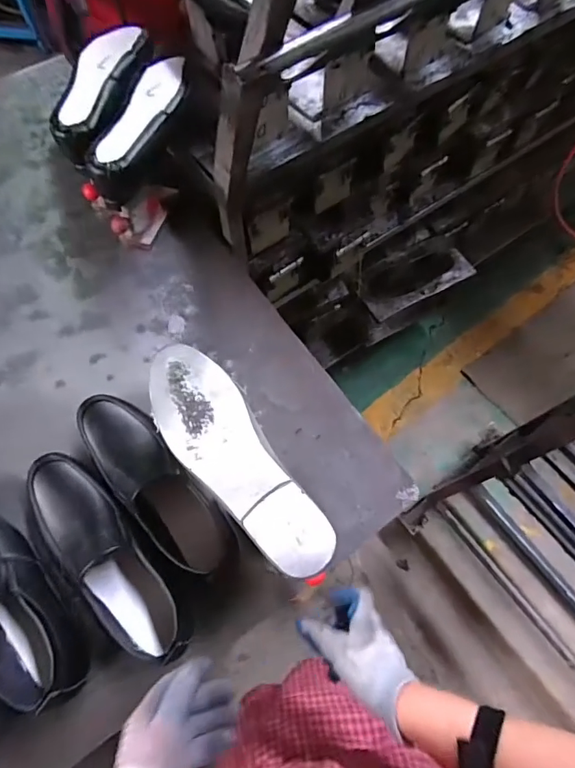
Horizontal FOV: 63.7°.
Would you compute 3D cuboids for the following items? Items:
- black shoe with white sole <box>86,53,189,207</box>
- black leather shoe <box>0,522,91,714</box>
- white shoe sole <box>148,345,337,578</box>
[{"bbox_3d":[-0.219,-0.398,0.727,0.080,0.069,0.255,19,68,9],"label":"black shoe with white sole"},{"bbox_3d":[-0.355,0.247,0.553,0.299,0.080,0.104,41,73,17],"label":"black leather shoe"},{"bbox_3d":[-0.061,0.074,0.490,0.089,0.027,0.284,-32,70,-13],"label":"white shoe sole"}]

